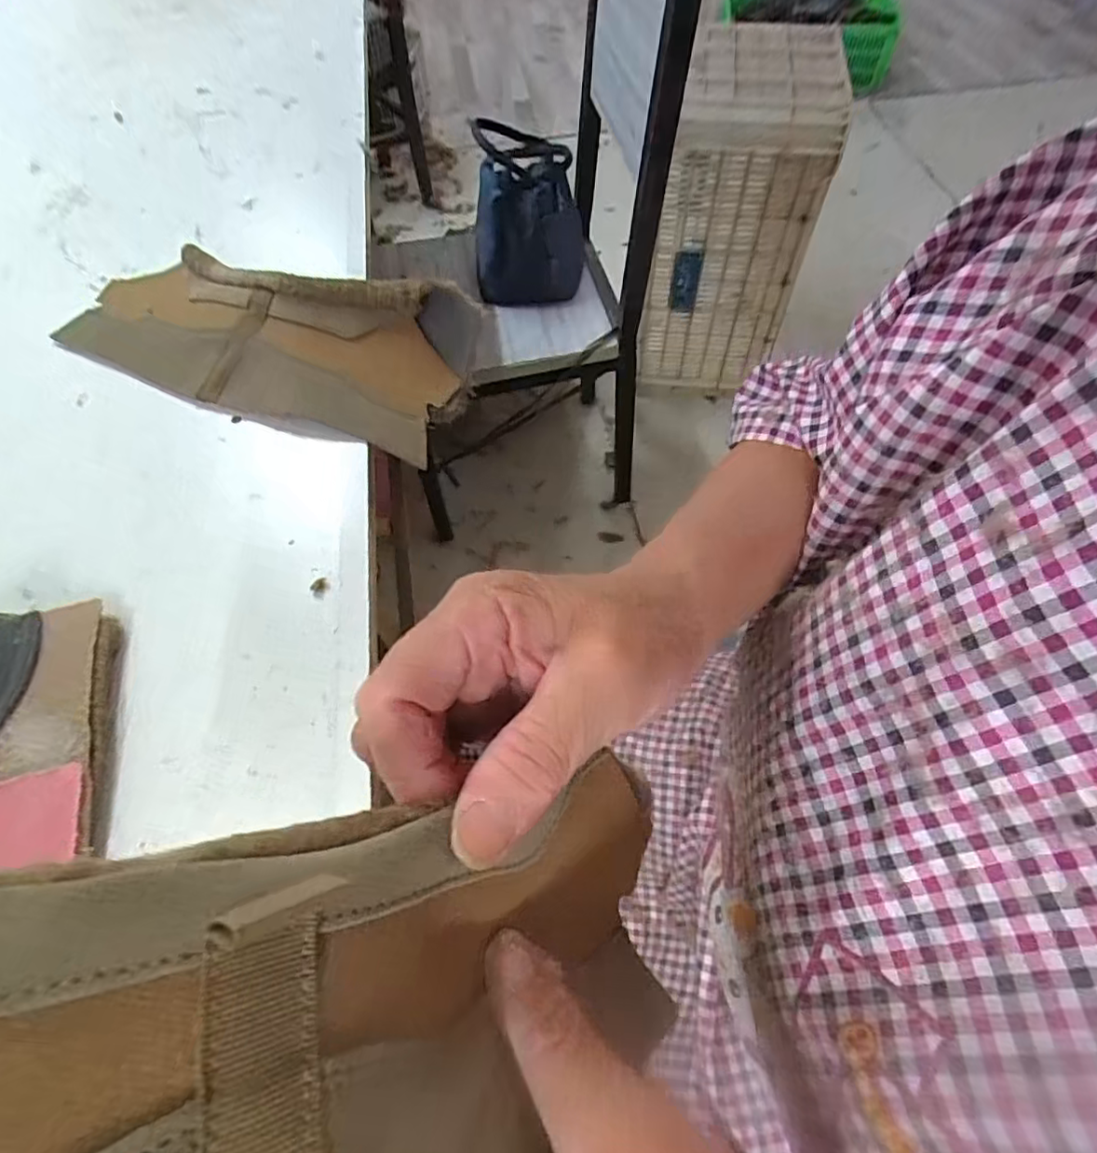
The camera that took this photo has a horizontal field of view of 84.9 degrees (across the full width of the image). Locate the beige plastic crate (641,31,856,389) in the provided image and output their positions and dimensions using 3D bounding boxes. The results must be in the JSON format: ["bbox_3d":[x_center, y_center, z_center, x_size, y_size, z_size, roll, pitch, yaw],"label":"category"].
[{"bbox_3d":[0.394,-0.722,1.272,0.272,0.541,0.384,14,61,10],"label":"beige plastic crate"}]

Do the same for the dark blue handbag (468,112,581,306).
[{"bbox_3d":[-0.030,-0.576,0.961,0.170,0.178,0.195,2,59,3],"label":"dark blue handbag"}]

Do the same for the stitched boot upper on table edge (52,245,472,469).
[{"bbox_3d":[-0.236,-0.198,0.483,0.348,0.048,0.142,16,61,11],"label":"stitched boot upper on table edge"}]

